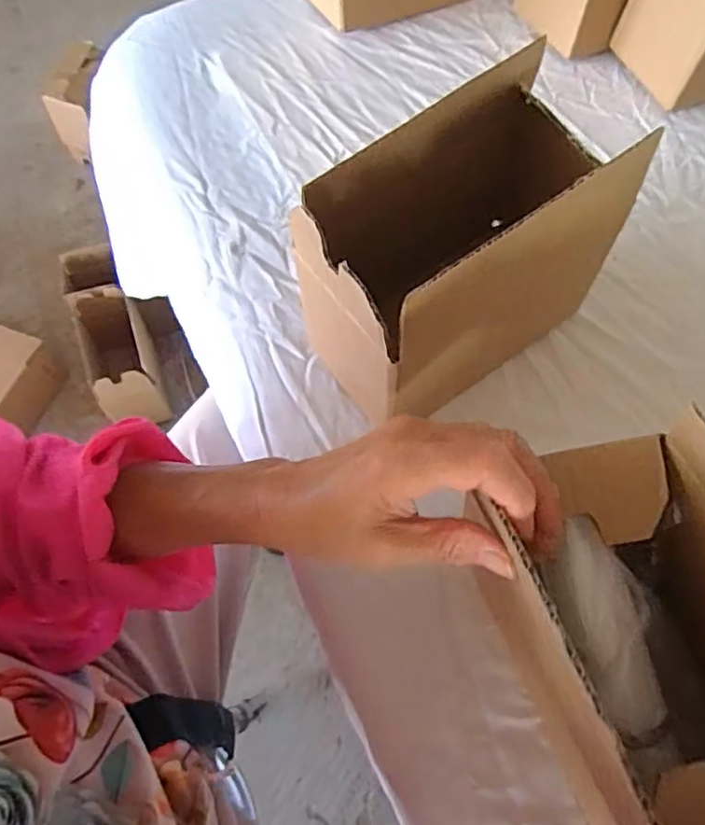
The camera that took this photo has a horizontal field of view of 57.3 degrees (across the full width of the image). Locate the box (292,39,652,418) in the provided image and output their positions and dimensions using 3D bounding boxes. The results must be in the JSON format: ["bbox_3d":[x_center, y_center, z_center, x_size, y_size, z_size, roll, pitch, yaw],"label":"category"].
[{"bbox_3d":[0.061,-0.085,0.386,0.177,0.170,0.088,-34,69,-17],"label":"box"}]

